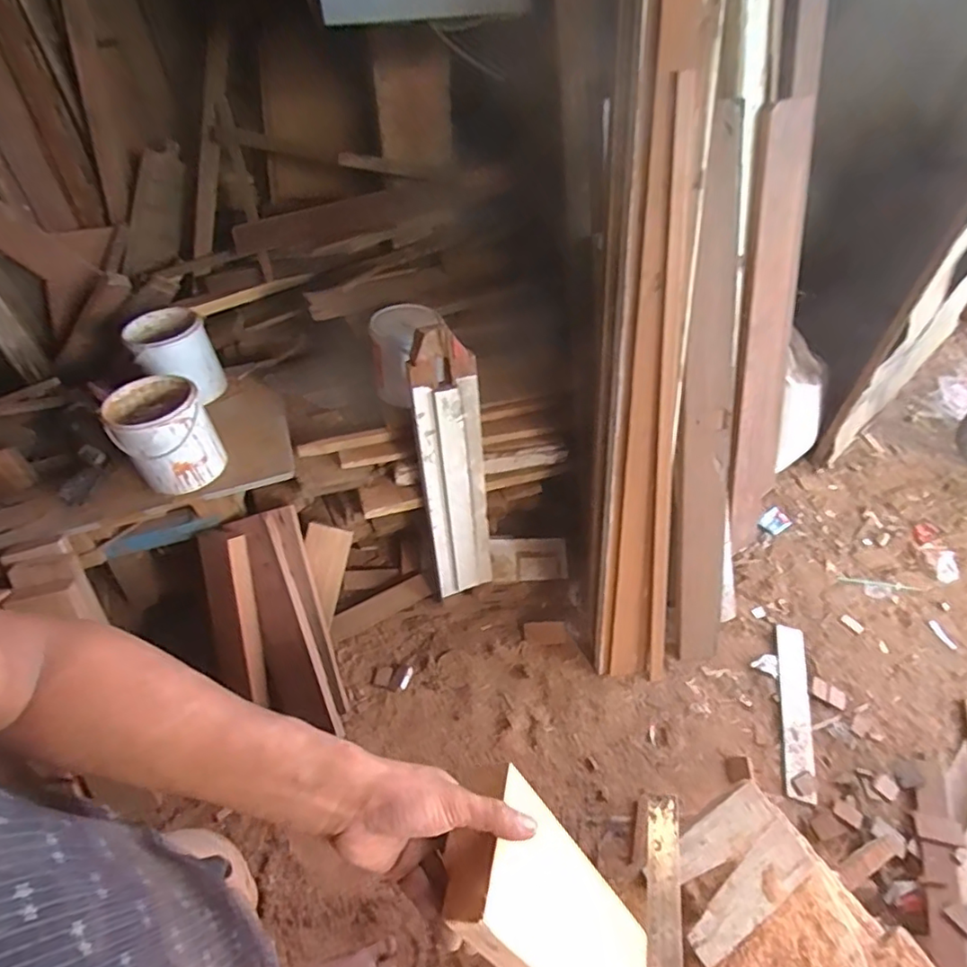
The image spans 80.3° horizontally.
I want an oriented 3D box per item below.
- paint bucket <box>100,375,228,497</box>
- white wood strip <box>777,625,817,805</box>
[{"bbox_3d":[-0.680,-0.107,1.236,0.175,0.194,0.178,1,48,-1],"label":"paint bucket"},{"bbox_3d":[0.811,0.581,1.493,0.070,0.011,0.453,13,49,11],"label":"white wood strip"}]

